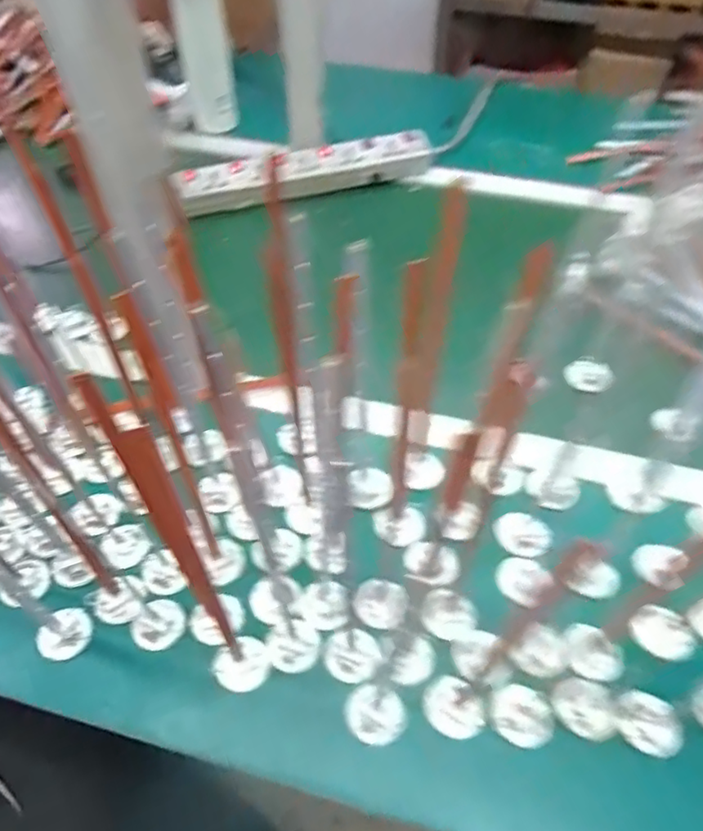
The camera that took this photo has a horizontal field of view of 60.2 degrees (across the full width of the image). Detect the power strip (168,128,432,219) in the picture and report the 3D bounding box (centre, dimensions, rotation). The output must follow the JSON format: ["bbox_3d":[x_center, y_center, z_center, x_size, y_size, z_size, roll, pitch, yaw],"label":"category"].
[{"bbox_3d":[-0.064,-0.340,0.838,0.352,0.046,0.070,-16,55,-12],"label":"power strip"}]

